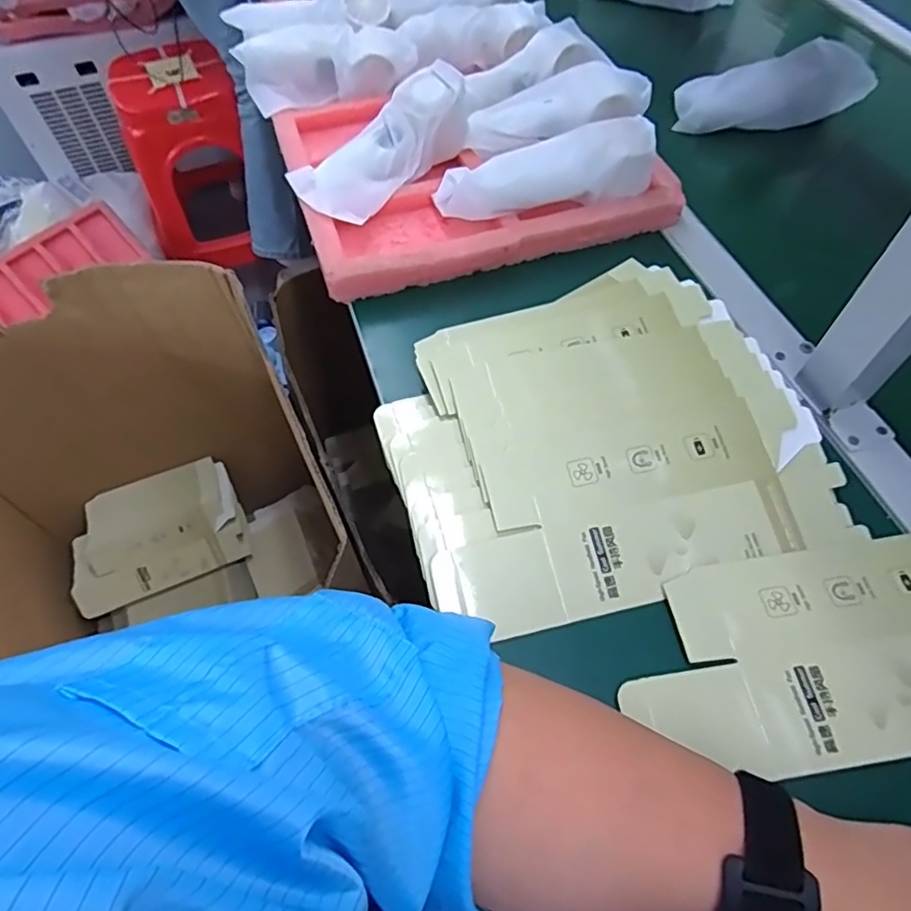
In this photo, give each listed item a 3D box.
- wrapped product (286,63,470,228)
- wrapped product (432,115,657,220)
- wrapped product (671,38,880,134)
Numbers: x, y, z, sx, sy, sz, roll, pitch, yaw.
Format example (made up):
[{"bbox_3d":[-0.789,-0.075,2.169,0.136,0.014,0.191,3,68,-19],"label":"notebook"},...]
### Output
[{"bbox_3d":[-0.062,-0.278,0.540,0.176,0.051,0.076,-42,65,-7],"label":"wrapped product"},{"bbox_3d":[0.080,-0.243,0.512,0.187,0.048,0.053,-15,59,-9],"label":"wrapped product"},{"bbox_3d":[0.342,-0.392,0.630,0.197,0.066,0.052,-2,58,0],"label":"wrapped product"}]

